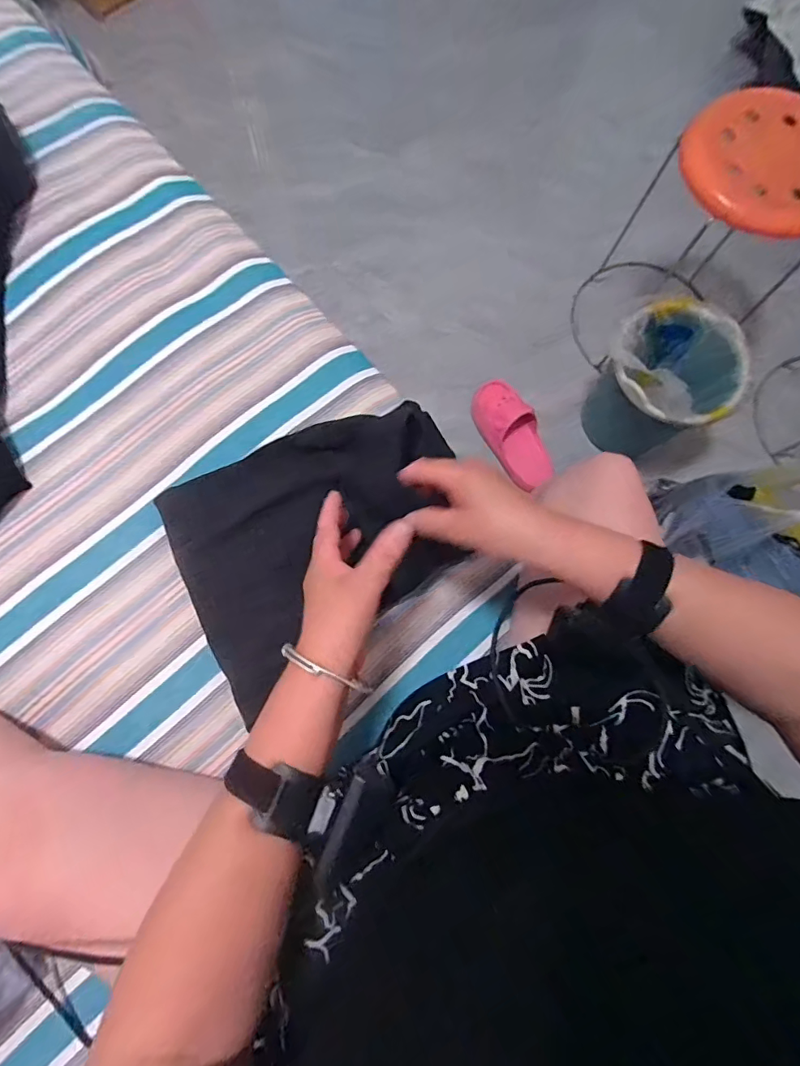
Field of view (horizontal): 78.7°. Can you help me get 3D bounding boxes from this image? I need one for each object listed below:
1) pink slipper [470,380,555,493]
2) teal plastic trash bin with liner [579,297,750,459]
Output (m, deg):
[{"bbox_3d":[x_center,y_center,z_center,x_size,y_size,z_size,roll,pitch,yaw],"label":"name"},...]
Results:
[{"bbox_3d":[0.250,-0.220,1.075,0.102,0.061,0.250,-29,80,-7],"label":"pink slipper"},{"bbox_3d":[0.518,-0.298,0.999,0.233,0.281,0.237,0,78,-1],"label":"teal plastic trash bin with liner"}]

